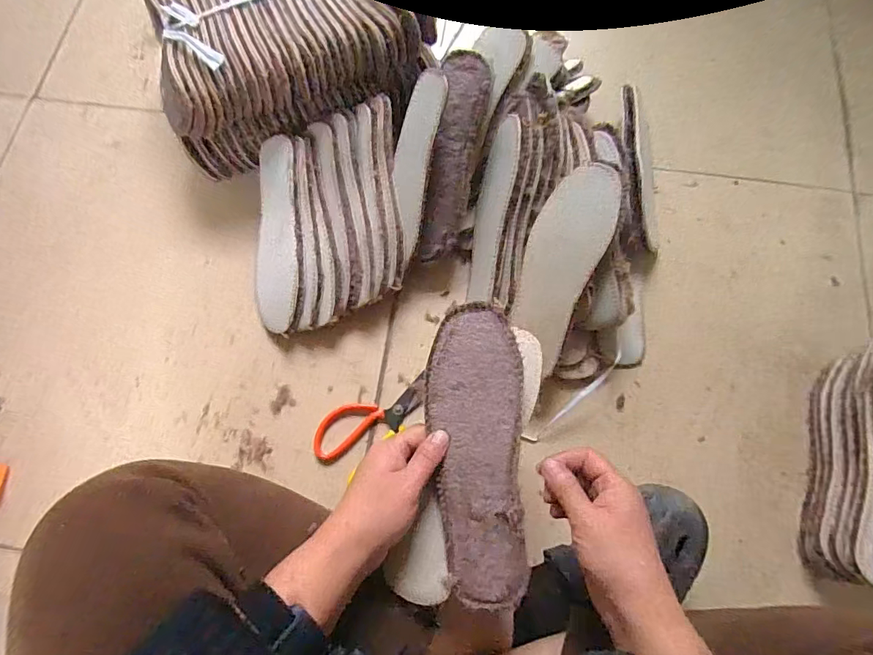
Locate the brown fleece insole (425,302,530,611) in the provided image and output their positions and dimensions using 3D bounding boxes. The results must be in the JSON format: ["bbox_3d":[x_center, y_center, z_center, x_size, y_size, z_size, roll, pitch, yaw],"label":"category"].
[{"bbox_3d":[0.034,0.097,0.390,0.078,0.013,0.236,-2,76,1],"label":"brown fleece insole"}]

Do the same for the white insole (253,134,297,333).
[{"bbox_3d":[-0.204,-0.115,0.593,0.075,0.012,0.238,-3,86,35],"label":"white insole"}]

